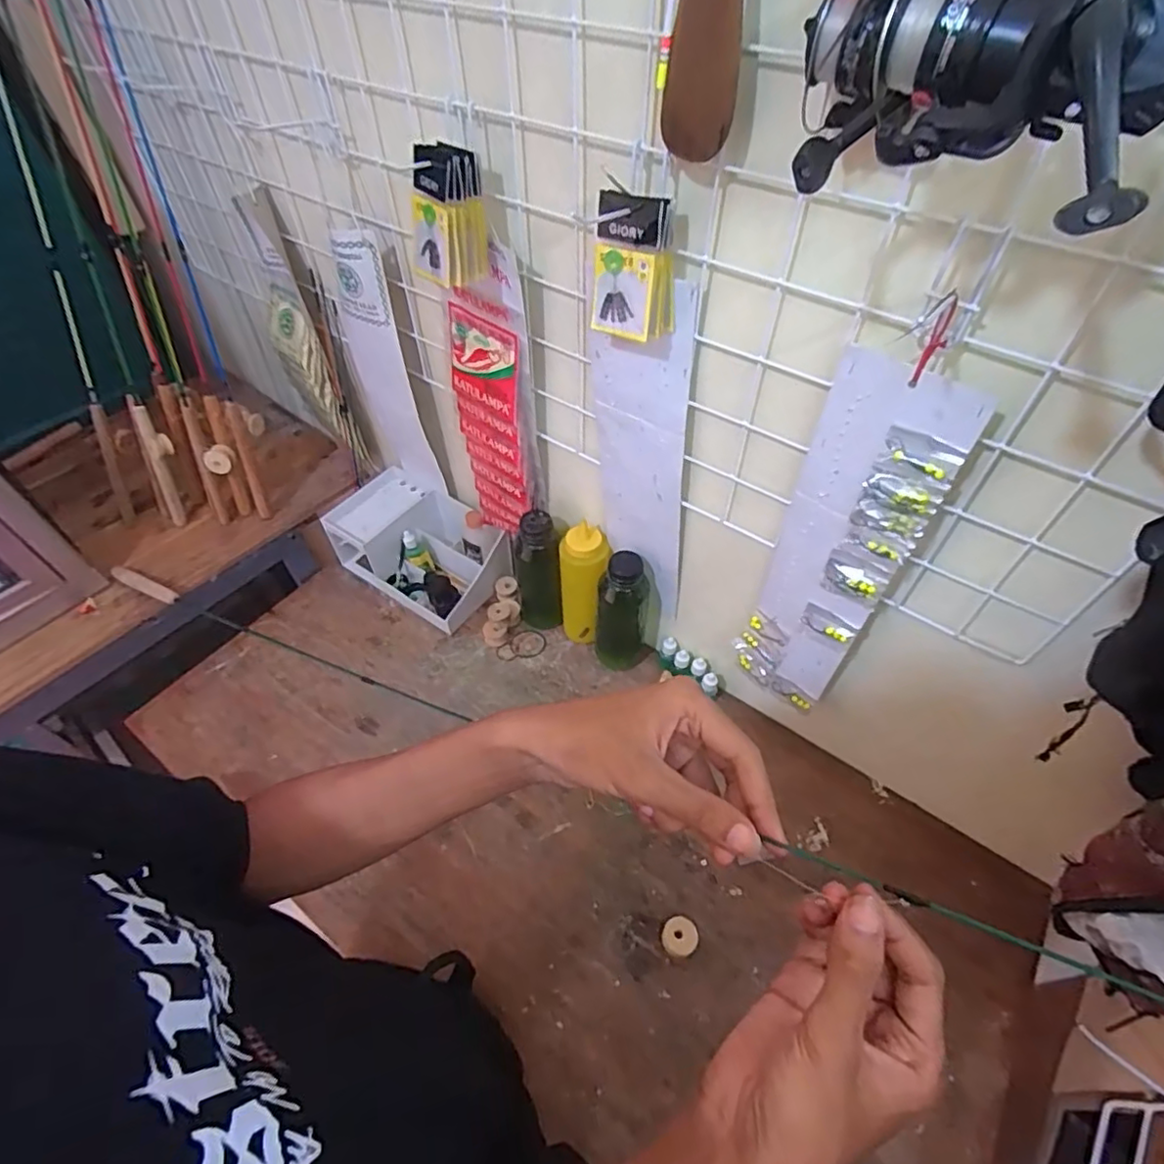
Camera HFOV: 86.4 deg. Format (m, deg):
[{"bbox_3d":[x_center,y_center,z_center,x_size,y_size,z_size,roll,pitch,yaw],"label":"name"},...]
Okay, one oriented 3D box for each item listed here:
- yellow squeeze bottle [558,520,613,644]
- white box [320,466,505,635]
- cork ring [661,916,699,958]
[{"bbox_3d":[0.002,0.010,0.800,0.063,0.188,0.048,5,51,5],"label":"yellow squeeze bottle"},{"bbox_3d":[-0.238,-0.054,0.920,0.233,0.101,0.154,28,57,22],"label":"white box"},{"bbox_3d":[0.099,0.362,0.631,0.035,0.024,0.034,0,51,1],"label":"cork ring"}]

